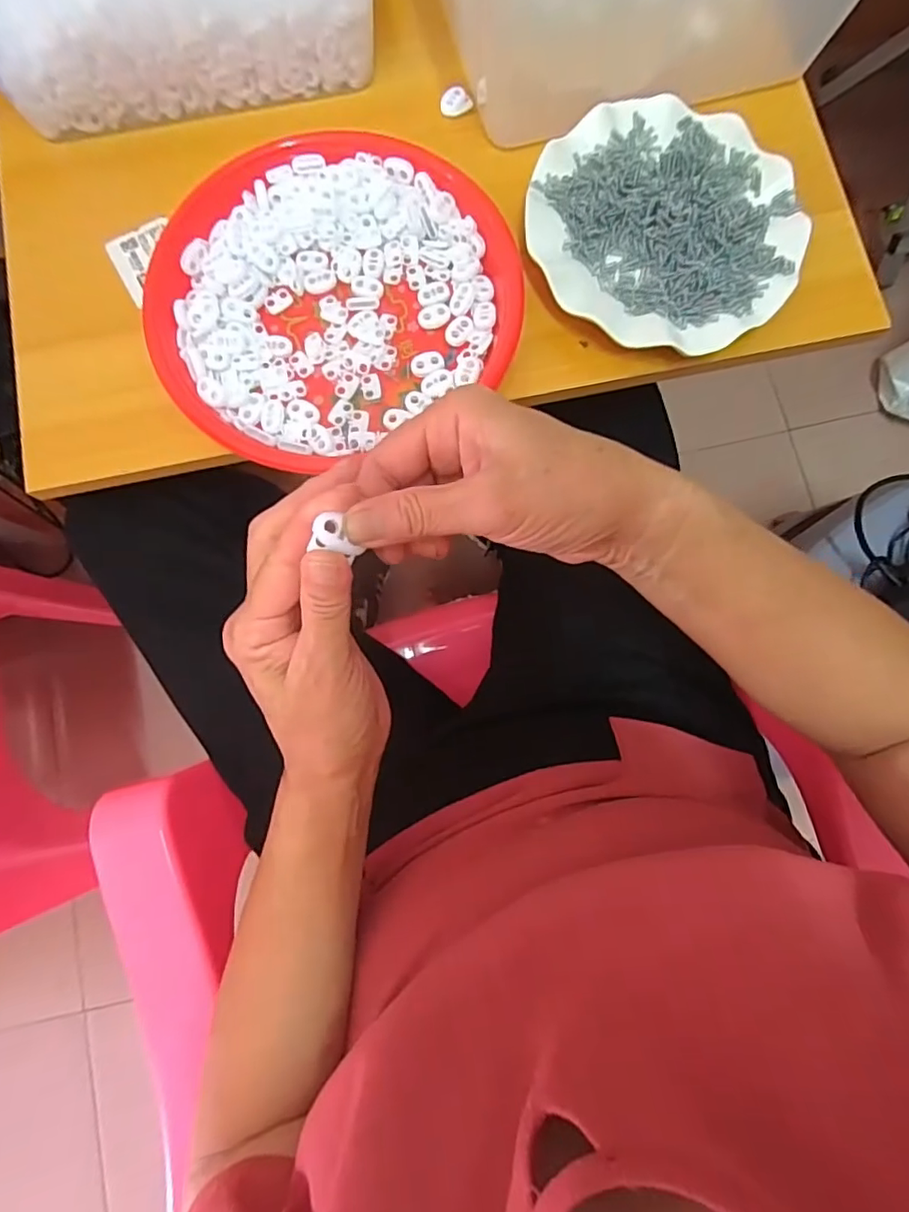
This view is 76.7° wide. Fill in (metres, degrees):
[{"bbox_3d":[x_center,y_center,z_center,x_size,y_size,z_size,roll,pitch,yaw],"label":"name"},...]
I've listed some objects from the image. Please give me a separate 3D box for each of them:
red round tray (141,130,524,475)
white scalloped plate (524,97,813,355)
[{"bbox_3d":[-0.086,-0.215,0.389,0.232,0.026,0.212,0,81,1],"label":"red round tray"},{"bbox_3d":[0.141,-0.257,0.389,0.173,0.016,0.180,0,81,1],"label":"white scalloped plate"}]

